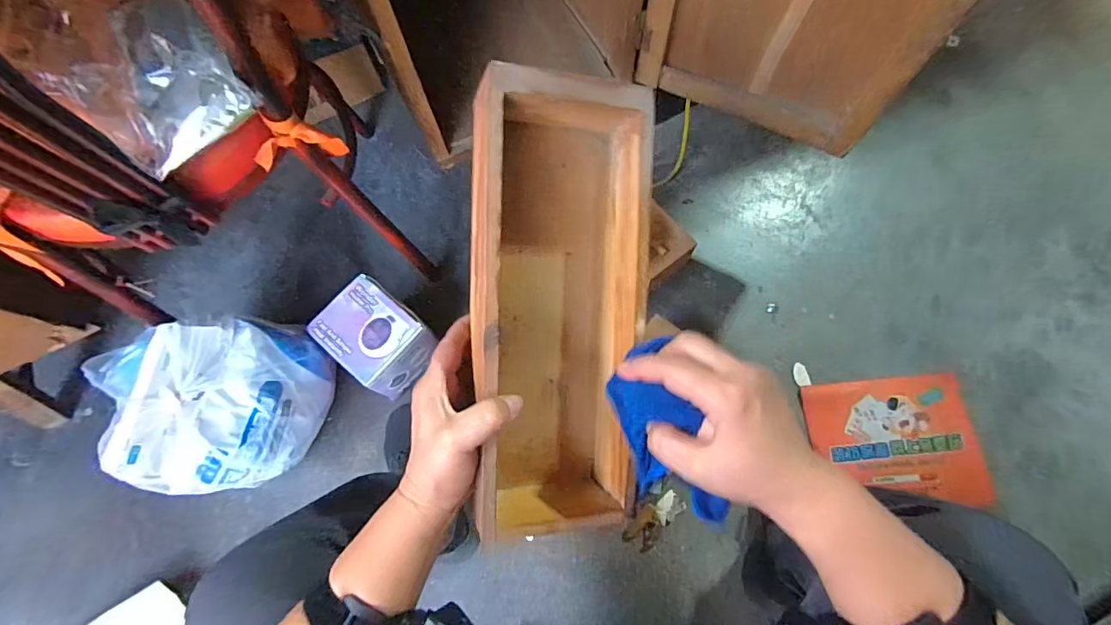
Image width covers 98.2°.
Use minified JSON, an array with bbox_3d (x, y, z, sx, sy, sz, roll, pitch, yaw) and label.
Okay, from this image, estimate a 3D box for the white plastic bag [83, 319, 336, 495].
[{"bbox_3d":[-0.473,0.123,0.672,0.224,0.173,0.226,10,72,5],"label":"white plastic bag"}]

